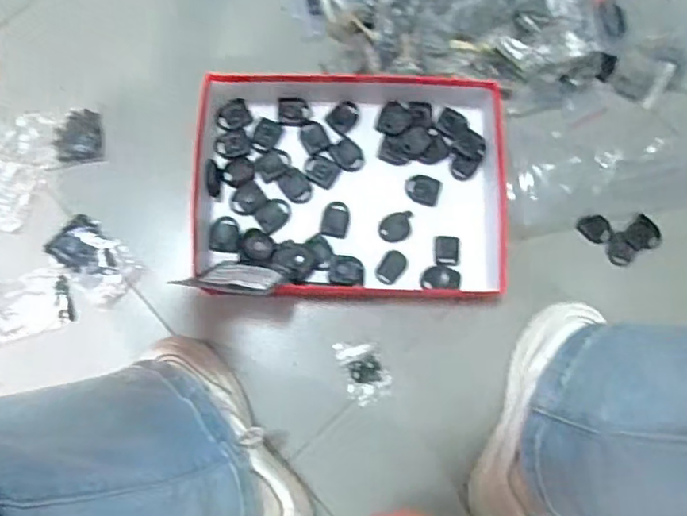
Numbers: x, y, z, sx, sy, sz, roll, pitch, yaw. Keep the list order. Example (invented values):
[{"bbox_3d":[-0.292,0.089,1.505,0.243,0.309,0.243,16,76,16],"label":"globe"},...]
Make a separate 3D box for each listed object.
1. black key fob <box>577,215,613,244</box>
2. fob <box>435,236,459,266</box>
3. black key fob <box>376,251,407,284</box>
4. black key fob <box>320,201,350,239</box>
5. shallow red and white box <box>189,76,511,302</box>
[{"bbox_3d":[0.290,-0.034,0.657,0.041,0.010,0.028,32,83,2],"label":"black key fob"},{"bbox_3d":[0.115,-0.009,0.634,0.027,0.004,0.032,0,83,-2],"label":"fob"},{"bbox_3d":[0.053,0.010,0.631,0.025,0.004,0.038,36,83,3],"label":"black key fob"},{"bbox_3d":[-0.008,-0.042,0.627,0.030,0.004,0.039,14,83,0],"label":"black key fob"},{"bbox_3d":[0.011,-0.084,0.620,0.326,0.045,0.252,-1,83,-2],"label":"shallow red and white box"}]

